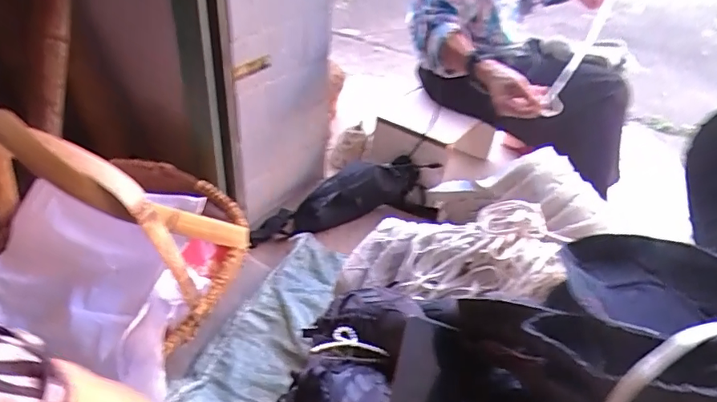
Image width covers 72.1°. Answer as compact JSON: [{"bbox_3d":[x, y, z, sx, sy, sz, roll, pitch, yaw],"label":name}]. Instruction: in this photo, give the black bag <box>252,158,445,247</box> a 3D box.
[{"bbox_3d":[-0.024,0.003,1.156,0.418,0.133,0.118,-13,41,-20],"label":"black bag"}]

